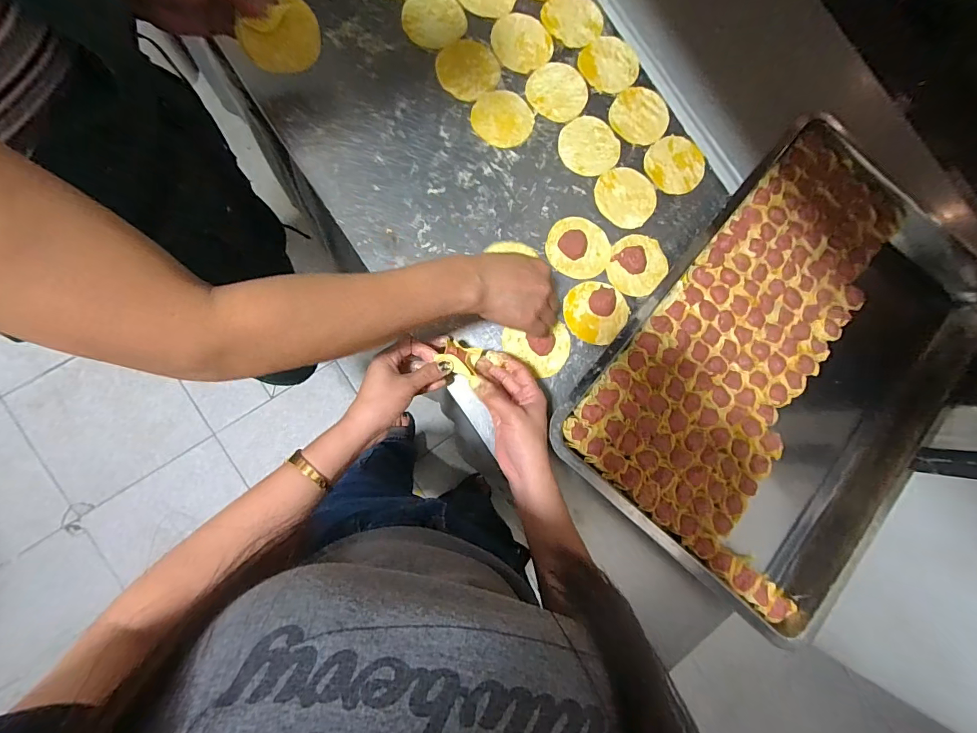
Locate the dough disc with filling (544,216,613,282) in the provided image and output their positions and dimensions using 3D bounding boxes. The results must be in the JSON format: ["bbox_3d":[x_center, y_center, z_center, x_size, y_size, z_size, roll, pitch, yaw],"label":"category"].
[{"bbox_3d":[0.119,-0.157,0.553,0.083,0.007,0.080,1,84,-6],"label":"dough disc with filling"}]

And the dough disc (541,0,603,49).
[{"bbox_3d":[0.117,-0.485,0.586,0.083,0.004,0.082,1,84,-6],"label":"dough disc"}]

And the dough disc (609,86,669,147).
[{"bbox_3d":[0.209,-0.347,0.584,0.082,0.006,0.083,1,84,-6],"label":"dough disc"}]

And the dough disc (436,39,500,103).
[{"bbox_3d":[-0.025,-0.393,0.557,0.083,0.008,0.073,-38,89,-9],"label":"dough disc"}]

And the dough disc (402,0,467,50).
[{"bbox_3d":[-0.073,-0.462,0.559,0.081,0.004,0.086,1,80,-7],"label":"dough disc"}]

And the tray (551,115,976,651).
[{"bbox_3d":[0.405,-0.022,0.550,0.389,0.051,0.623,42,81,-1],"label":"tray"}]

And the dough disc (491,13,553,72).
[{"bbox_3d":[0.045,-0.443,0.574,0.079,0.004,0.084,1,84,-6],"label":"dough disc"}]

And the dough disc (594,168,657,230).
[{"bbox_3d":[0.186,-0.230,0.570,0.082,0.004,0.076,1,84,-6],"label":"dough disc"}]

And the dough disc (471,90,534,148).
[{"bbox_3d":[0.020,-0.328,0.555,0.075,0.007,0.077,1,84,-6],"label":"dough disc"}]

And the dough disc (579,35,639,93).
[{"bbox_3d":[0.169,-0.421,0.587,0.086,0.006,0.079,1,84,-6],"label":"dough disc"}]

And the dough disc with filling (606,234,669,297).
[{"bbox_3d":[0.199,-0.134,0.552,0.077,0.018,0.081,1,84,-6],"label":"dough disc with filling"}]

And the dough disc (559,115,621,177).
[{"bbox_3d":[0.137,-0.299,0.572,0.081,0.004,0.082,1,84,-6],"label":"dough disc"}]

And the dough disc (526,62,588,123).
[{"bbox_3d":[0.094,-0.373,0.571,0.080,0.004,0.080,1,84,-6],"label":"dough disc"}]

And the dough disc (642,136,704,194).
[{"bbox_3d":[0.260,-0.281,0.585,0.080,0.006,0.079,1,84,-6],"label":"dough disc"}]

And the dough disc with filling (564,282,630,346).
[{"bbox_3d":[0.139,-0.068,0.540,0.083,0.006,0.076,1,84,-6],"label":"dough disc with filling"}]

